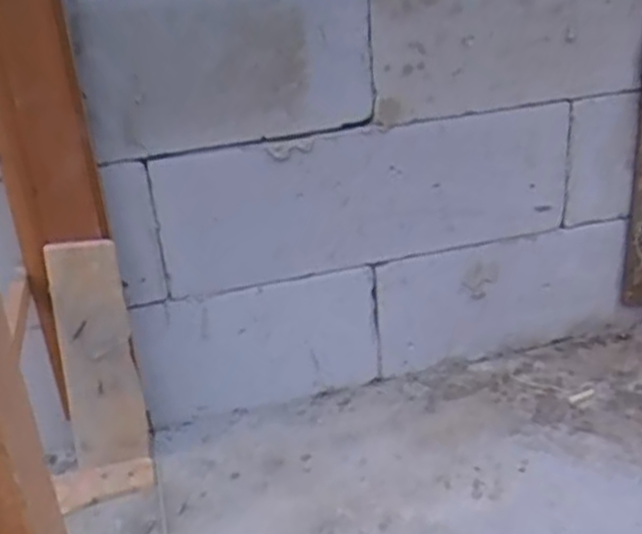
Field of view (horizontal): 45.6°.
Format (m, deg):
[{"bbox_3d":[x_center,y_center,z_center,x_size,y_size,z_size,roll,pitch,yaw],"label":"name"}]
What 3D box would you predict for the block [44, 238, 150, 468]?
[{"bbox_3d":[-0.293,0.124,0.997,0.099,0.337,0.027,-4,25,3],"label":"block"}]

